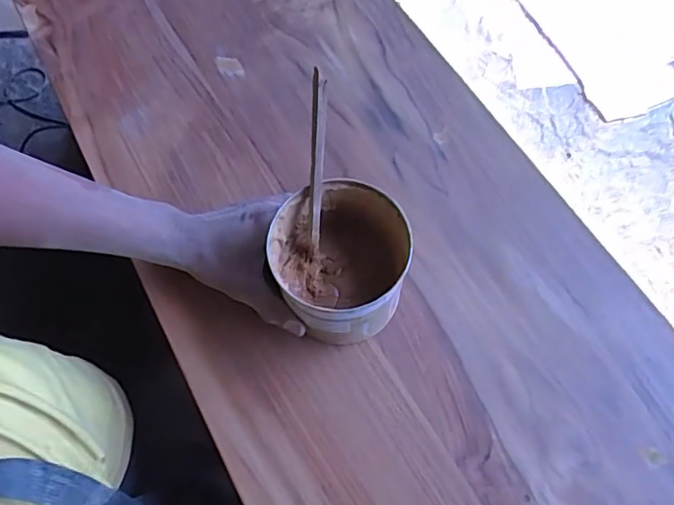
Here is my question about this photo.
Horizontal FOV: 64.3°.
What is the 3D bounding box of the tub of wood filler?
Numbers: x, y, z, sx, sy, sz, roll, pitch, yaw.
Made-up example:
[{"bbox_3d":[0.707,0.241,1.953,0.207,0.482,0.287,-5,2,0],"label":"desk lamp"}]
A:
[{"bbox_3d":[0.003,0.011,0.440,0.102,0.094,0.106,-1,69,1],"label":"tub of wood filler"}]

